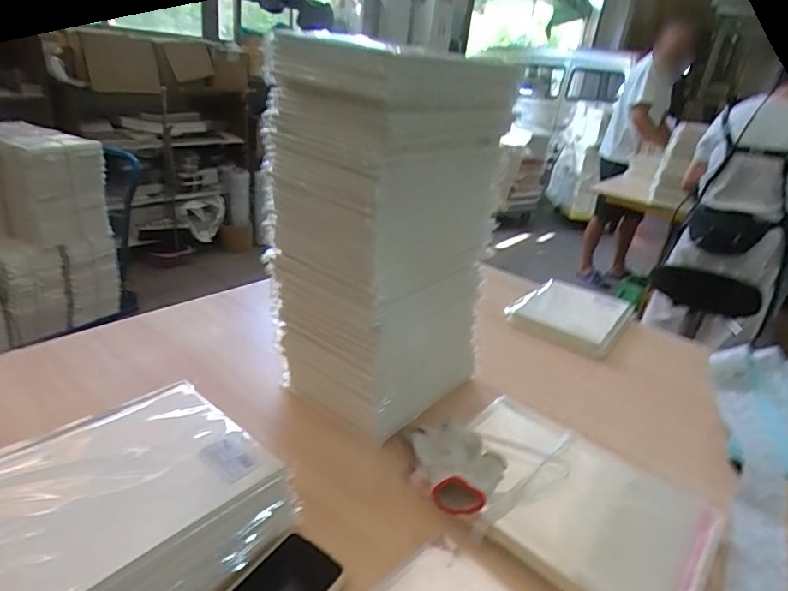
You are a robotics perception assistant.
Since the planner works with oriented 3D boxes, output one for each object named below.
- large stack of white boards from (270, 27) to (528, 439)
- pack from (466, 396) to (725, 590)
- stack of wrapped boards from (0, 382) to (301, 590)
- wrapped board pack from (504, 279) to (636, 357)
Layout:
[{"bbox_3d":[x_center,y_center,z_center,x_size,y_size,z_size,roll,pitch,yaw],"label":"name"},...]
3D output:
[{"bbox_3d":[-0.013,-0.080,0.728,0.230,0.466,0.280,25,31,34],"label":"large stack of white boards"},{"bbox_3d":[0.224,0.256,0.643,0.319,0.028,0.239,25,30,34],"label":"pack"},{"bbox_3d":[-0.272,0.221,0.498,0.217,0.116,0.270,23,29,31],"label":"stack of wrapped boards"},{"bbox_3d":[0.420,0.037,1.181,0.225,0.033,0.303,23,29,31],"label":"wrapped board pack"}]

